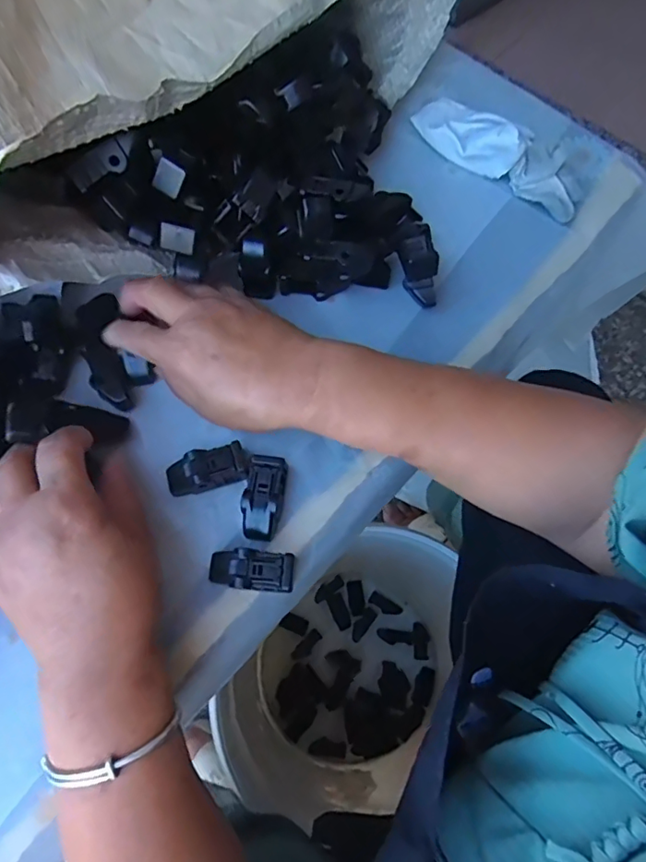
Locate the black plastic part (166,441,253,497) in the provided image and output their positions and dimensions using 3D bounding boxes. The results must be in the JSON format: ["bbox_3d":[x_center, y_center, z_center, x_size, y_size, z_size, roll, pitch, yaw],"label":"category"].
[{"bbox_3d":[-0.072,0.024,0.325,0.050,0.011,0.025,-18,70,-10],"label":"black plastic part"}]

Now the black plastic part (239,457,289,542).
[{"bbox_3d":[-0.037,0.041,0.322,0.022,0.016,0.049,10,68,1],"label":"black plastic part"}]

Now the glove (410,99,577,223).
[{"bbox_3d":[0.145,-0.229,0.418,0.147,0.038,0.045,35,71,10],"label":"glove"}]

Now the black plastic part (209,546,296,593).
[{"bbox_3d":[-0.041,0.081,0.307,0.050,0.016,0.022,6,68,-1],"label":"black plastic part"}]

